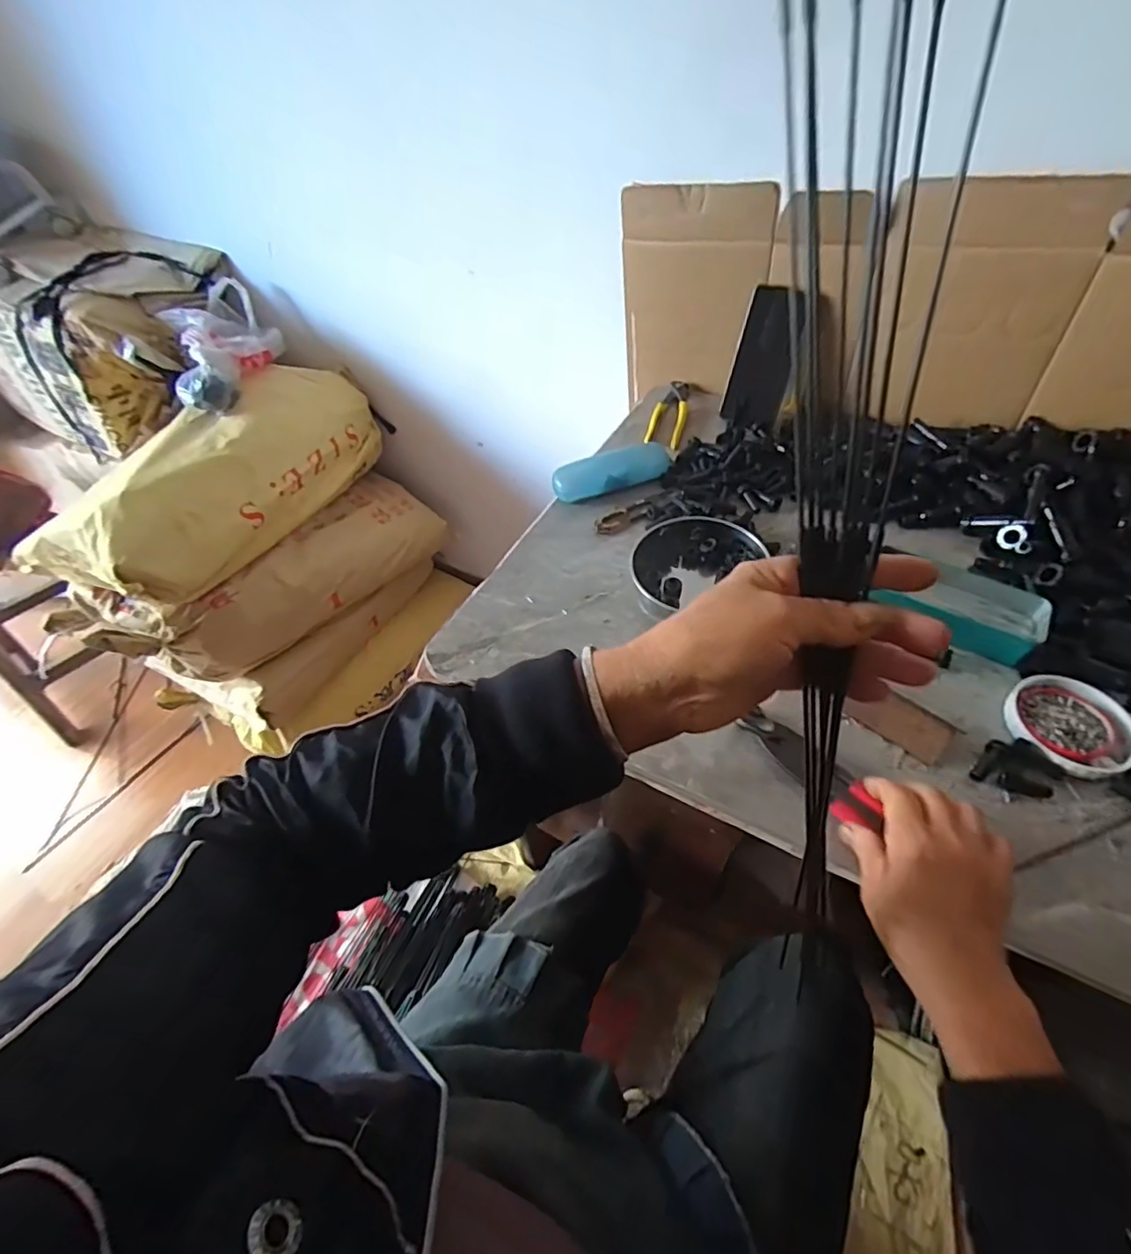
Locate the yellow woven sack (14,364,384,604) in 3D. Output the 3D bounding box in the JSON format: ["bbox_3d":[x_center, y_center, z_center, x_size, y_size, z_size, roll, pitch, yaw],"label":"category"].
[{"bbox_3d":[-0.641,-0.294,1.059,0.318,0.181,0.592,18,54,17],"label":"yellow woven sack"}]

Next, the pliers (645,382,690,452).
[{"bbox_3d":[0.150,-0.303,0.802,0.047,0.015,0.176,12,52,13],"label":"pliers"}]

